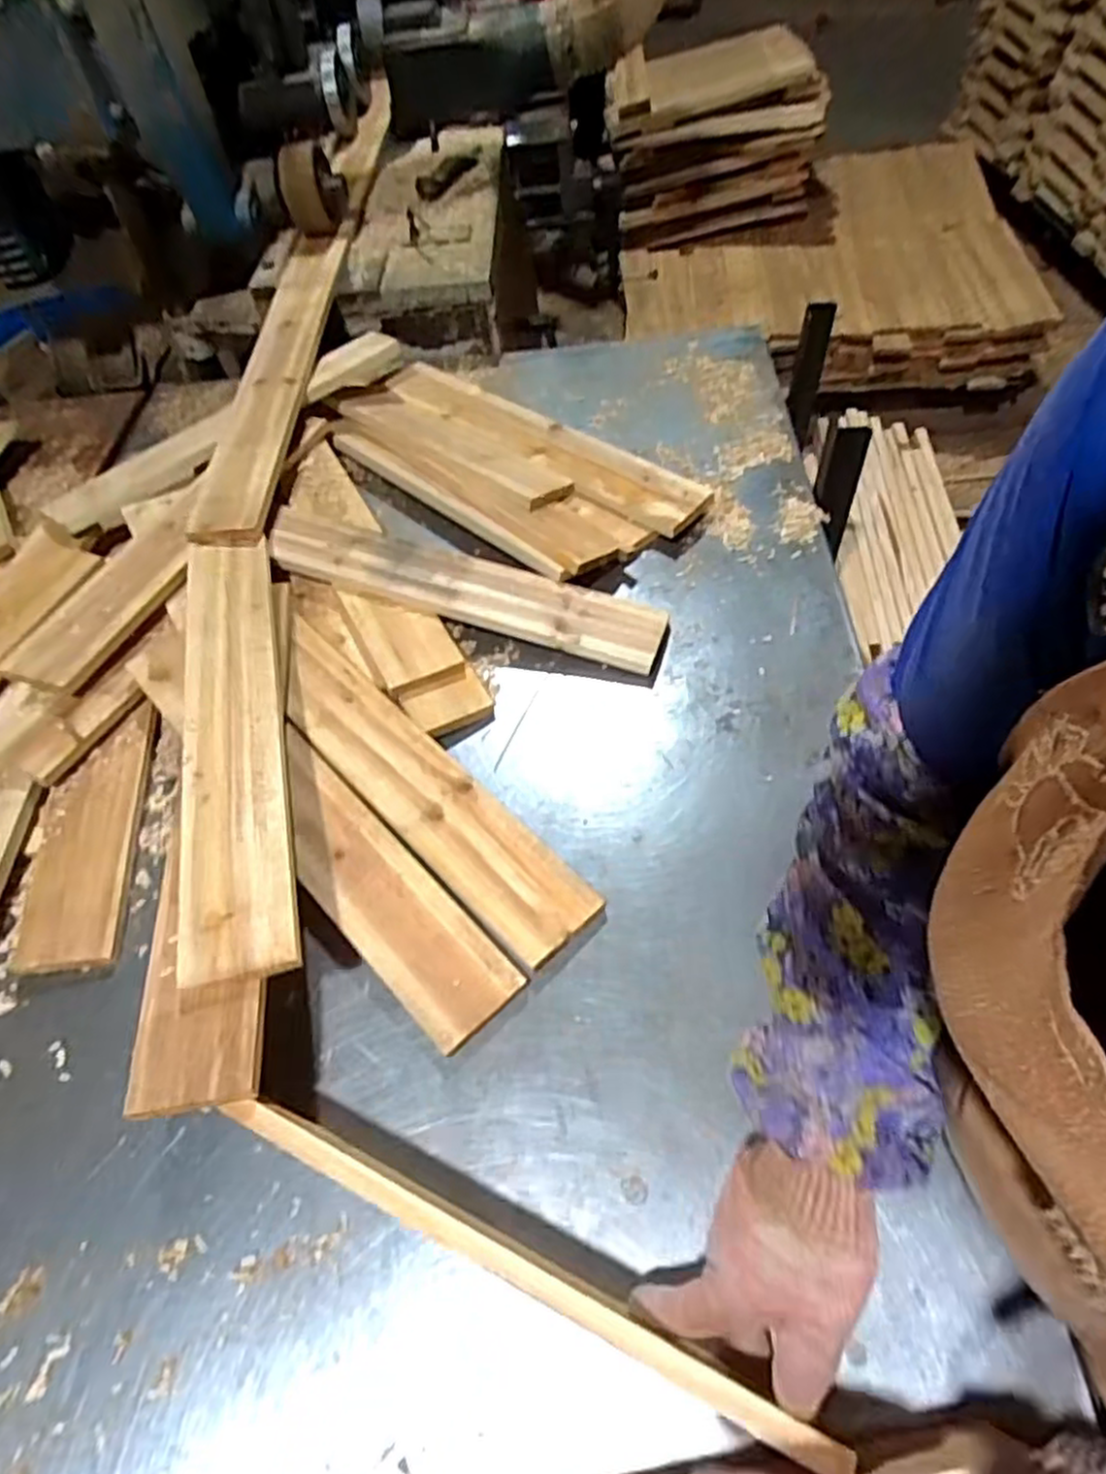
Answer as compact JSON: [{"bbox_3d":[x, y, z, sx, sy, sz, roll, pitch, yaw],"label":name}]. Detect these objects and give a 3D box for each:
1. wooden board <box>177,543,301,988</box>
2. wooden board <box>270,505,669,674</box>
[{"bbox_3d":[-0.273,-0.017,0.635,0.080,0.027,0.458,-17,56,-5],"label":"wooden board"},{"bbox_3d":[-0.097,-0.156,0.776,0.429,0.018,0.086,19,59,10],"label":"wooden board"}]

